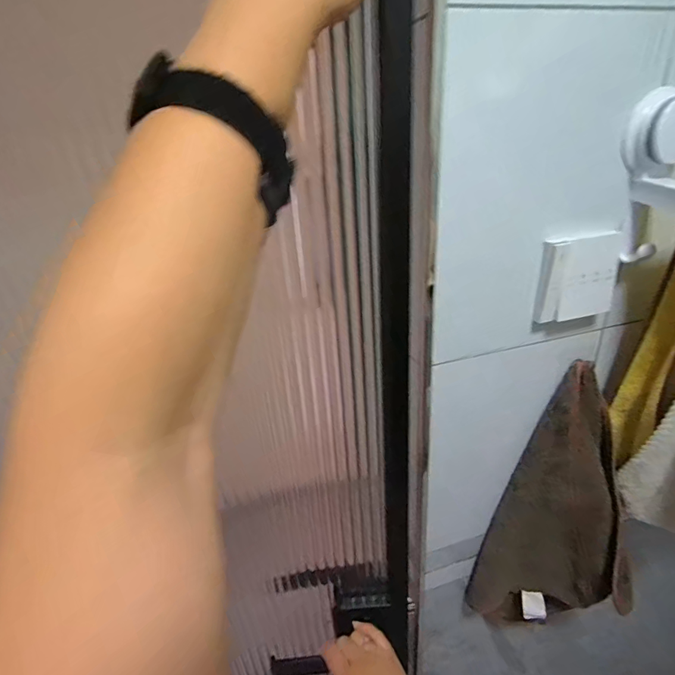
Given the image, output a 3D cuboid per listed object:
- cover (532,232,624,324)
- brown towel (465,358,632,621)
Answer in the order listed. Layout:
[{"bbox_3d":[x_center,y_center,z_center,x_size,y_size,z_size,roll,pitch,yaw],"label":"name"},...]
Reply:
[{"bbox_3d":[0.257,-0.064,0.416,0.089,0.086,0.018,-11,26,-14],"label":"cover"},{"bbox_3d":[0.283,0.226,0.516,0.181,0.351,0.096,5,27,19],"label":"brown towel"}]

